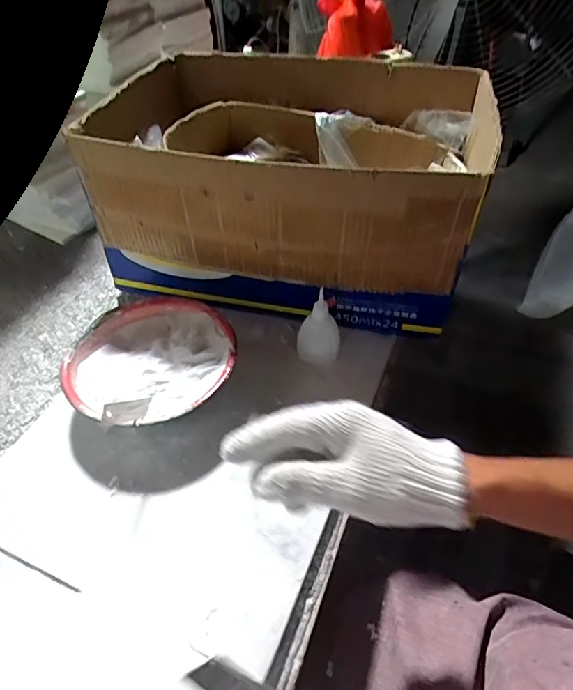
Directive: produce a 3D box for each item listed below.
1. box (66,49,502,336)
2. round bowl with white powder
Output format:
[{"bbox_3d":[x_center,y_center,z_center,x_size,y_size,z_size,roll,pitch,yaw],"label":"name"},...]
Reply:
[{"bbox_3d":[0.015,-0.204,0.610,0.412,0.218,0.326,9,48,10],"label":"box"},{"bbox_3d":[-0.137,0.025,0.498,0.163,0.054,0.163,-1,47,1],"label":"round bowl with white powder"}]

